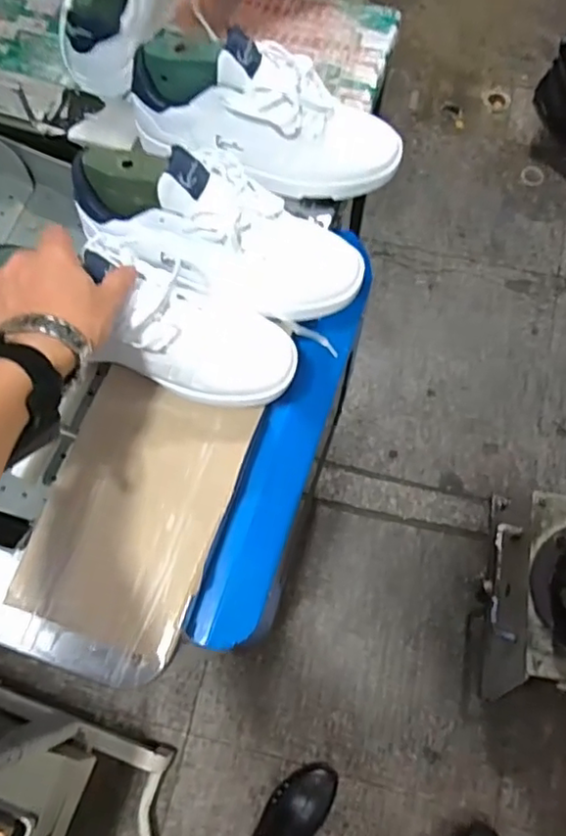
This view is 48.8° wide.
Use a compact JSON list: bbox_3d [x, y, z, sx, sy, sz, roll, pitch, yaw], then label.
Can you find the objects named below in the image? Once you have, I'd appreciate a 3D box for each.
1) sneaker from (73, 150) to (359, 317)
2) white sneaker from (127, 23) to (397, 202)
[{"bbox_3d":[-0.058,-0.179,0.598,0.279,0.094,0.097,20,71,-14],"label":"sneaker"},{"bbox_3d":[-0.013,-0.310,0.656,0.283,0.132,0.091,16,71,-10],"label":"white sneaker"}]

